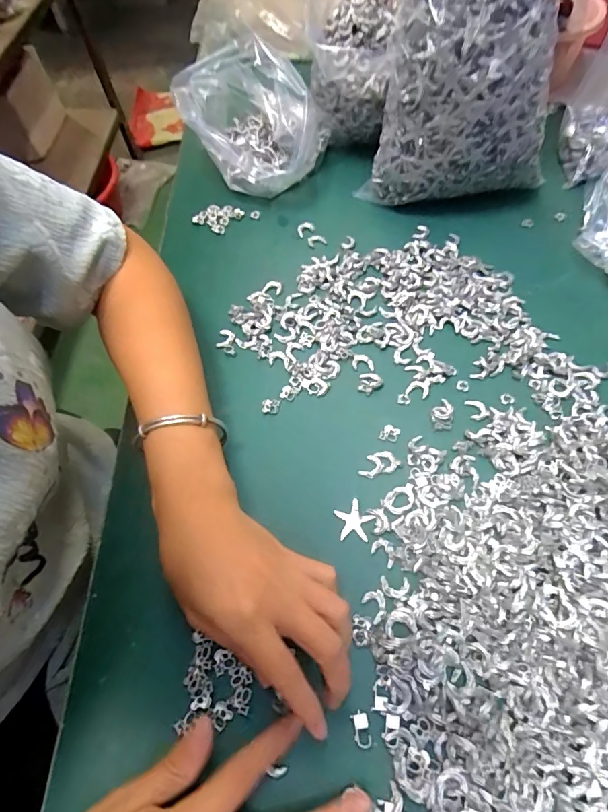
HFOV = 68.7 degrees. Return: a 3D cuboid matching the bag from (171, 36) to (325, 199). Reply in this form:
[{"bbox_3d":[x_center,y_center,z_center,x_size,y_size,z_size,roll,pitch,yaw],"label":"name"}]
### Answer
[{"bbox_3d":[-0.056,-0.300,0.483,0.155,0.109,0.121,0,60,3],"label":"bag"}]

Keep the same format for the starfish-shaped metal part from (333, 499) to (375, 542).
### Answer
[{"bbox_3d":[0.036,0.082,0.317,0.026,0.004,0.028,-1,60,2],"label":"starfish-shaped metal part"}]

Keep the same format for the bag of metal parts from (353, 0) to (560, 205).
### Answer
[{"bbox_3d":[0.145,-0.290,0.404,0.156,0.220,0.104,30,66,18],"label":"bag of metal parts"}]

